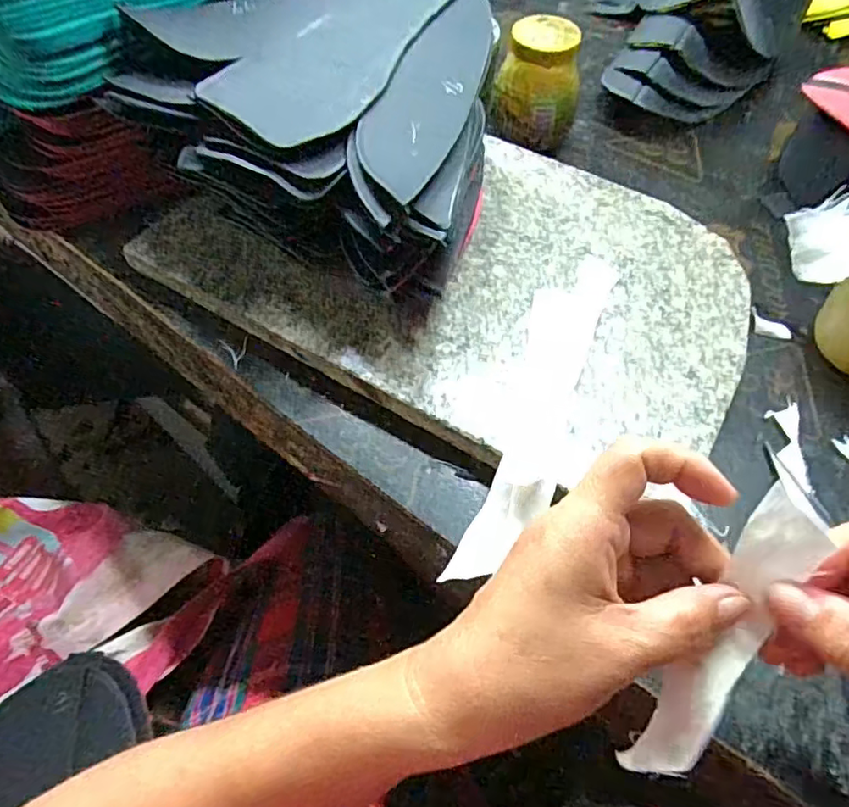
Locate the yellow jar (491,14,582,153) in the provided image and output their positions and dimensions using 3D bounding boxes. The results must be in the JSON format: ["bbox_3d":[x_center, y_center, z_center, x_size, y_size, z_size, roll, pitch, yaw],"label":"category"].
[{"bbox_3d":[0.094,-0.260,0.493,0.068,0.085,0.057,21,58,9],"label":"yellow jar"}]

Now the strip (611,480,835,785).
[{"bbox_3d":[0.109,0.089,0.215,0.023,0.017,0.119,25,99,12],"label":"strip"}]

